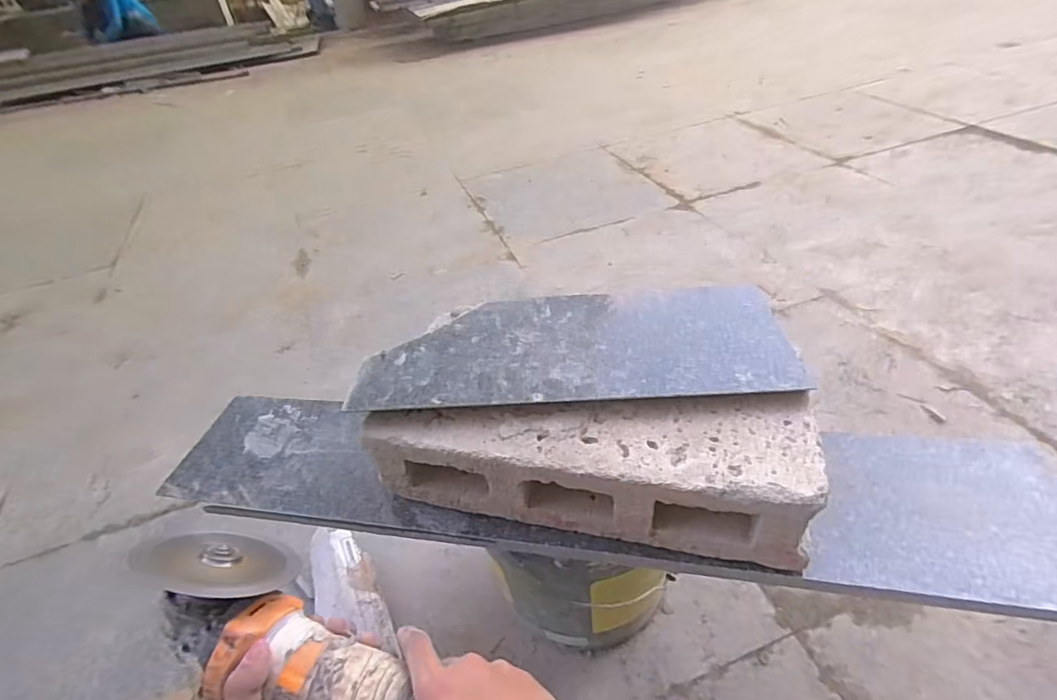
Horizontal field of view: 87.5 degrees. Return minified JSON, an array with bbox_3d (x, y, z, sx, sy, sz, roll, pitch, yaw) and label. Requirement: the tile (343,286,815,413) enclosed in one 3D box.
[{"bbox_3d":[0.042,-0.007,0.554,0.403,0.009,0.166,-3,39,5],"label":"tile"}]

